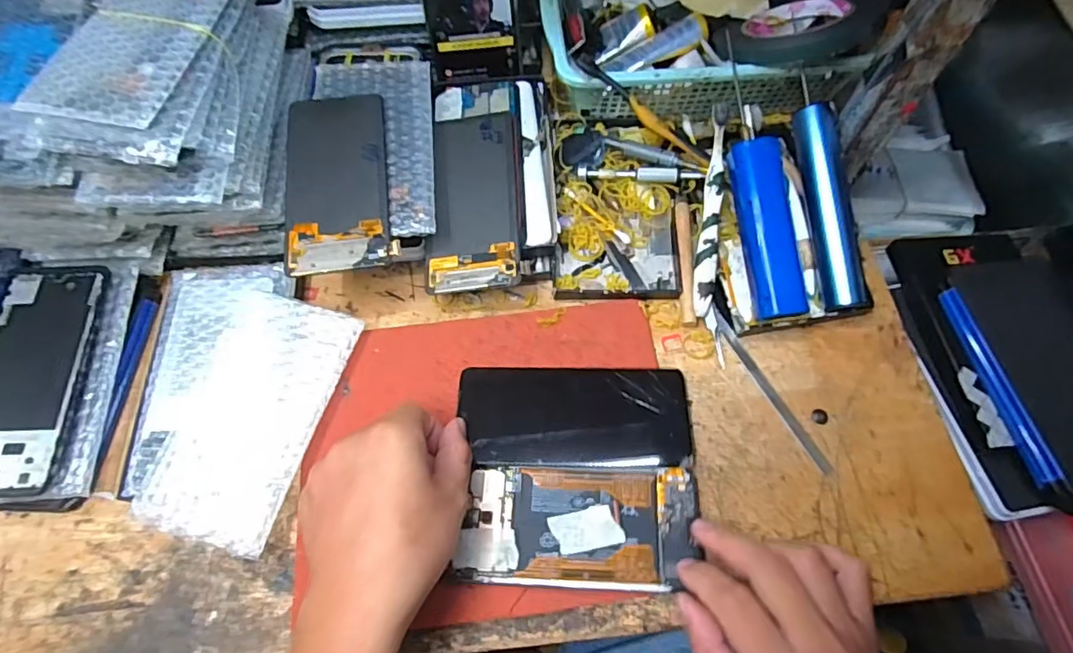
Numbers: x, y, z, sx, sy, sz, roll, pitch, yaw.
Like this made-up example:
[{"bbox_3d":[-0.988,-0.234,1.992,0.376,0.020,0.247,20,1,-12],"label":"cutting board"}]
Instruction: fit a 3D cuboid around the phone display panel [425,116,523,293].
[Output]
[{"bbox_3d":[-0.049,-0.100,0.433,0.069,0.007,0.152,-4,71,4],"label":"phone display panel"}]

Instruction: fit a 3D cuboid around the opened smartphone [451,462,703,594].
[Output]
[{"bbox_3d":[0.027,0.123,0.348,0.141,0.014,0.071,1,72,0],"label":"opened smartphone"}]

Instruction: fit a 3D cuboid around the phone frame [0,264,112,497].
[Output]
[{"bbox_3d":[-0.350,0.032,0.387,0.075,0.009,0.163,-1,68,-3],"label":"phone frame"}]

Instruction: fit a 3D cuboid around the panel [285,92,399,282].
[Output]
[{"bbox_3d":[-0.146,-0.108,0.410,0.074,0.007,0.151,-9,68,-6],"label":"panel"}]

